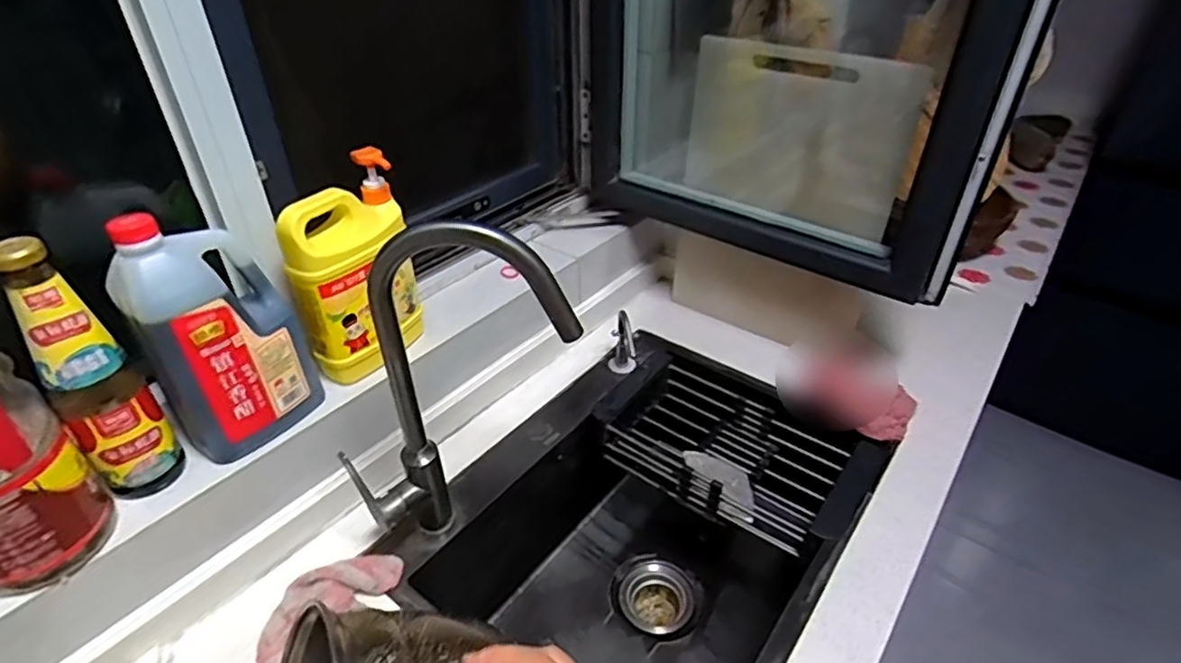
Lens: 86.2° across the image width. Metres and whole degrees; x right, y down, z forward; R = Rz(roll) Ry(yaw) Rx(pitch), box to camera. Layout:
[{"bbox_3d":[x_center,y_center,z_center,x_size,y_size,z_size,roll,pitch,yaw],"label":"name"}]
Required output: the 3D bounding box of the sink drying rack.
[{"bbox_3d":[0.204,0.175,0.933,0.381,0.092,0.205,26,43,31],"label":"sink drying rack"}]

